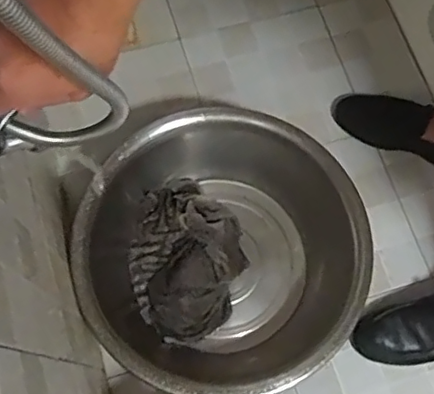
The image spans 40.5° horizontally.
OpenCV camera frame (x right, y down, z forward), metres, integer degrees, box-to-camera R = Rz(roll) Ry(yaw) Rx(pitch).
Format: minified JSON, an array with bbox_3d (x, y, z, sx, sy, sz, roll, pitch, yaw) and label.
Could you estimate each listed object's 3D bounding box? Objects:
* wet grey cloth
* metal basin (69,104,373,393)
[{"bbox_3d":[-0.053,0.105,1.041,0.199,0.056,0.271,-13,70,-6],"label":"wet grey cloth"},{"bbox_3d":[0.011,0.103,0.994,0.447,0.170,0.460,35,72,12],"label":"metal basin"}]

